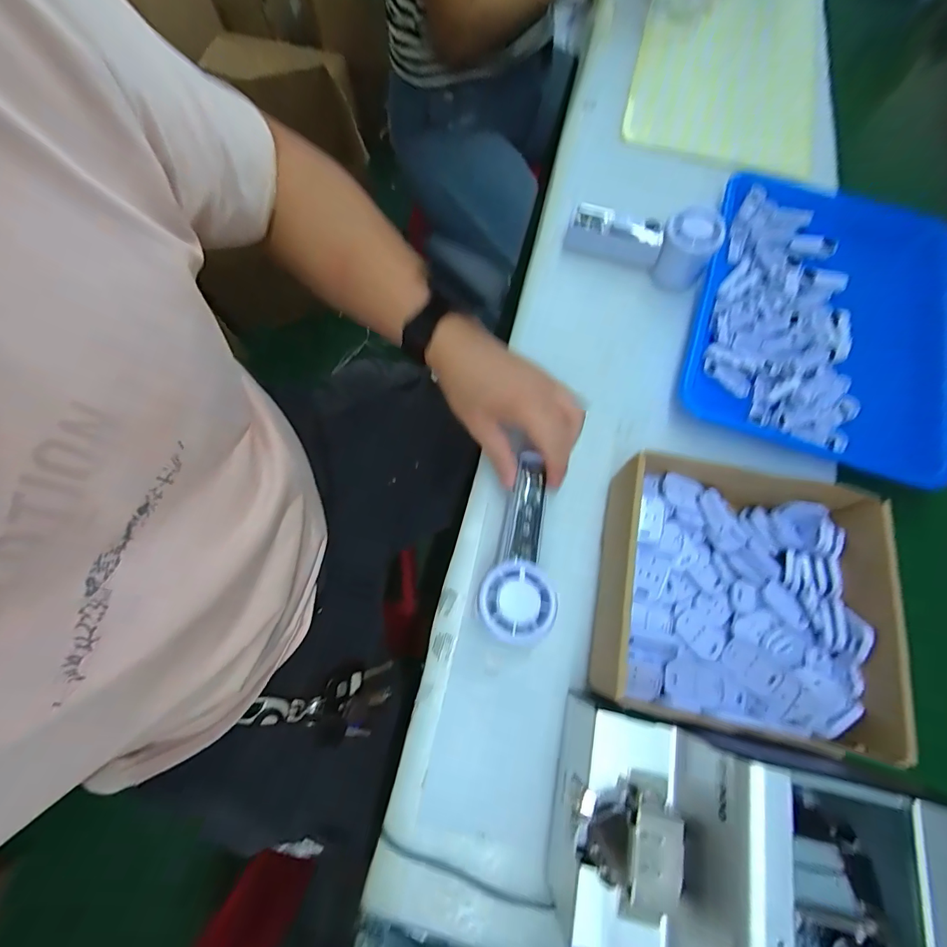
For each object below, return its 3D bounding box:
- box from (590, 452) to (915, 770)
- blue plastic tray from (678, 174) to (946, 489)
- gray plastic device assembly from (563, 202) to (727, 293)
[{"bbox_3d":[0.211,0.098,0.340,0.215,0.059,0.189,11,71,1],"label":"box"},{"bbox_3d":[0.370,-0.166,0.457,0.256,0.033,0.332,23,72,5],"label":"blue plastic tray"},{"bbox_3d":[0.178,-0.251,0.460,0.147,0.069,0.041,23,72,5],"label":"gray plastic device assembly"}]

